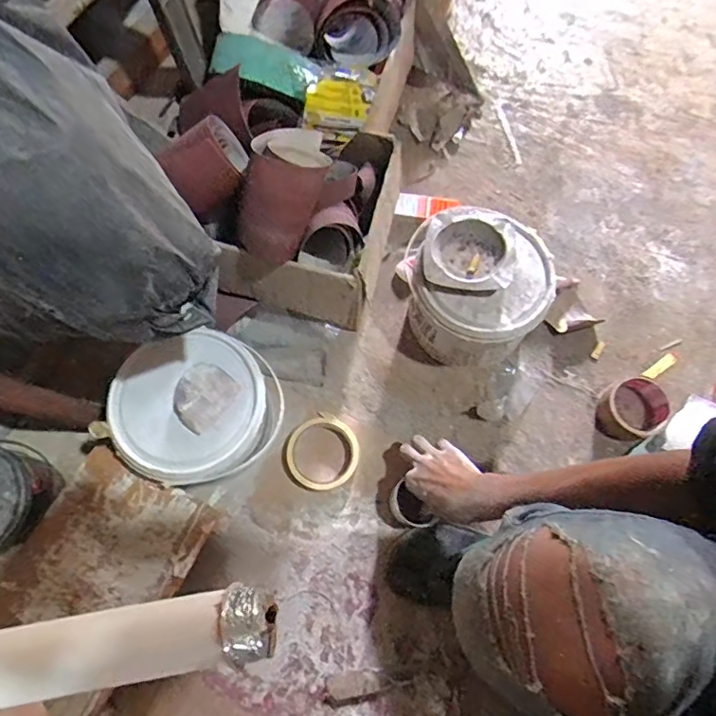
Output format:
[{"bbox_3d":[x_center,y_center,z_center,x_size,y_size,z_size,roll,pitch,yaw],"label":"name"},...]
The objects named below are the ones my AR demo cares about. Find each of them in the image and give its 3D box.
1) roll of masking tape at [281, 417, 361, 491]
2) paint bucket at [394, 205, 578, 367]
[{"bbox_3d":[-0.048,0.128,0.706,0.099,0.021,0.092,0,70,0],"label":"roll of masking tape"},{"bbox_3d":[0.164,-0.097,0.745,0.188,0.143,0.193,0,70,0],"label":"paint bucket"}]

